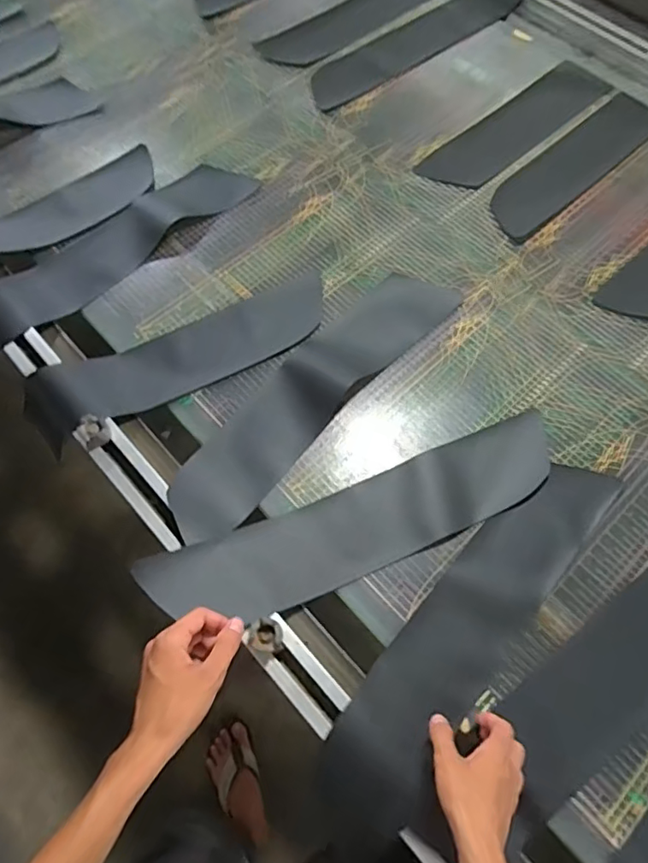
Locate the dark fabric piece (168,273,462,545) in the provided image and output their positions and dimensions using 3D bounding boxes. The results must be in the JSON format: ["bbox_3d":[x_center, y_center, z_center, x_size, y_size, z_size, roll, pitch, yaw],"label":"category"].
[{"bbox_3d":[-0.011,-0.064,0.777,0.121,0.029,0.530,40,70,15],"label":"dark fabric piece"}]

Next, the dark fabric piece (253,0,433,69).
[{"bbox_3d":[0.060,-0.887,1.157,0.434,0.012,0.154,-41,71,-17],"label":"dark fabric piece"}]

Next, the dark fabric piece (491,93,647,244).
[{"bbox_3d":[0.466,-0.495,0.983,0.460,0.007,0.124,-41,71,-17],"label":"dark fabric piece"}]

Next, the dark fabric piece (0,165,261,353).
[{"bbox_3d":[-0.351,-0.300,0.890,0.131,0.033,0.541,41,71,17],"label":"dark fabric piece"}]

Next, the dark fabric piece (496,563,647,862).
[{"bbox_3d":[0.359,0.278,0.641,0.436,0.008,0.128,-36,73,-13],"label":"dark fabric piece"}]

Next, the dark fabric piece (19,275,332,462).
[{"bbox_3d":[-0.199,-0.121,0.797,0.469,0.048,0.137,-30,68,-13],"label":"dark fabric piece"}]

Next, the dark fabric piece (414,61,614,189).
[{"bbox_3d":[0.372,-0.581,1.019,0.448,0.009,0.119,-41,66,-18],"label":"dark fabric piece"}]

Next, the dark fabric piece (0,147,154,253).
[{"bbox_3d":[-0.451,-0.372,0.898,0.406,0.059,0.126,-40,71,-17],"label":"dark fabric piece"}]

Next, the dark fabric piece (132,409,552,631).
[{"bbox_3d":[0.058,0.114,0.690,0.552,0.055,0.121,-20,66,-13],"label":"dark fabric piece"}]

